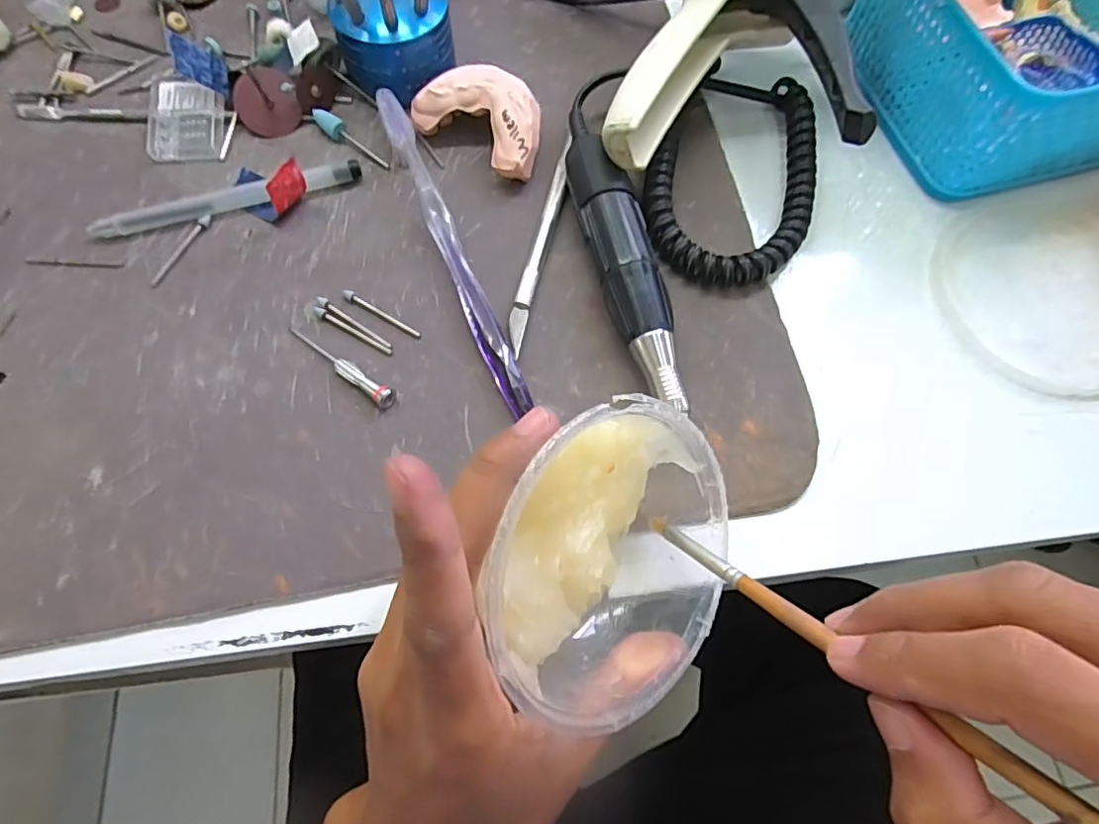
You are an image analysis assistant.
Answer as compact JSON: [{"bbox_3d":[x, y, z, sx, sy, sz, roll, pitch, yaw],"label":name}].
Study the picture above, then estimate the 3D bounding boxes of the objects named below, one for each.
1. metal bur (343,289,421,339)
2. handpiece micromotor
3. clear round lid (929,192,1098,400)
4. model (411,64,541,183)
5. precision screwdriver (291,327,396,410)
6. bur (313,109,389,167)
[{"bbox_3d":[-0.076,-0.044,0.255,0.041,0.004,0.005,30,71,9],"label":"metal bur"},{"bbox_3d":[0.079,-0.097,0.269,0.130,0.026,0.175,-14,70,-7],"label":"handpiece micromotor"},{"bbox_3d":[0.243,-0.058,0.270,0.111,0.007,0.103,1,69,-2],"label":"clear round lid"},{"bbox_3d":[-0.031,-0.145,0.284,0.065,0.027,0.042,34,72,11],"label":"model"},{"bbox_3d":[-0.090,-0.021,0.245,0.059,0.007,0.008,37,72,11],"label":"precision screwdriver"},{"bbox_3d":[-0.102,-0.140,0.290,0.048,0.006,0.009,36,72,-2],"label":"bur"}]

